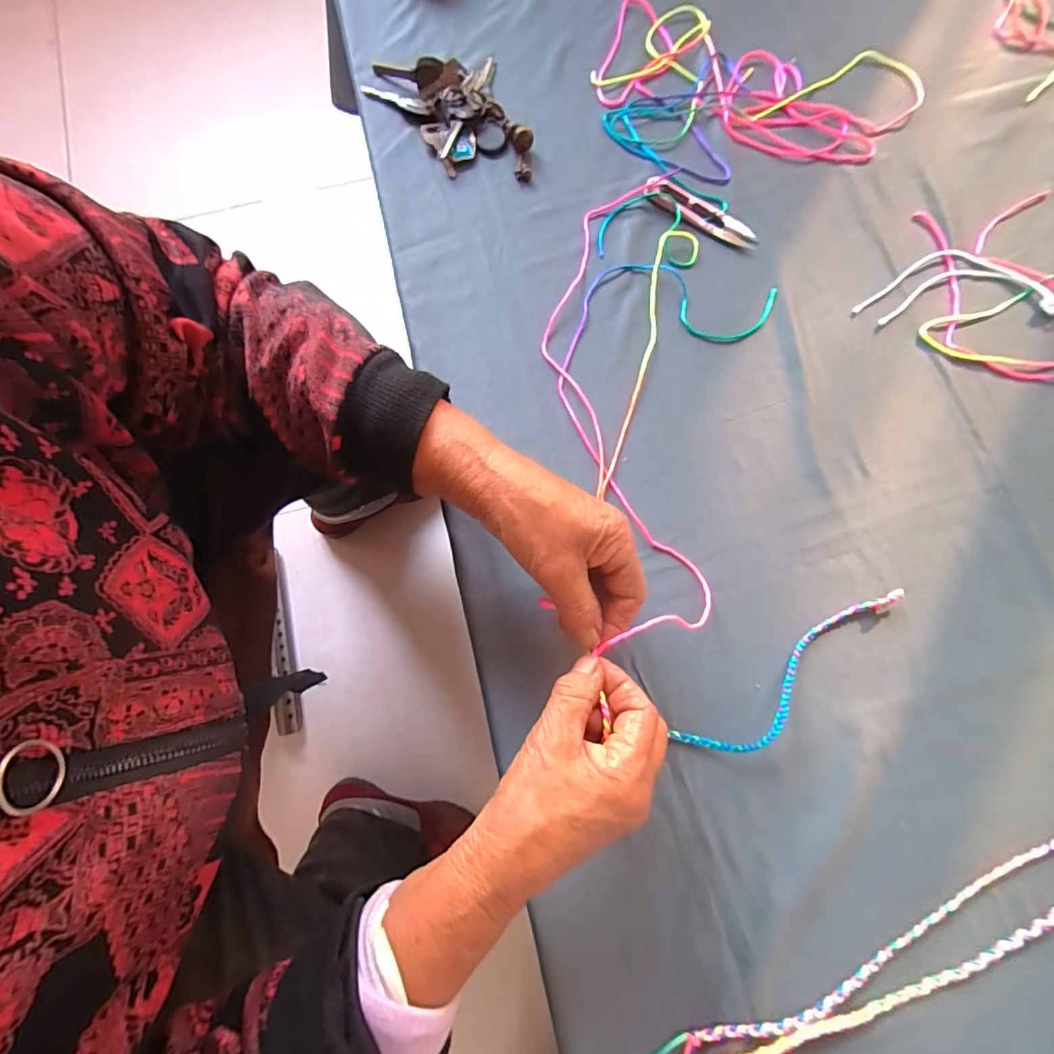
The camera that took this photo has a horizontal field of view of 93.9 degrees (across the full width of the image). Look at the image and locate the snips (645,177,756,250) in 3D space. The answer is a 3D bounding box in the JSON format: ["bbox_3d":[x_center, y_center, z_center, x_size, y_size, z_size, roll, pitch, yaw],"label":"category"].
[{"bbox_3d":[0.145,-0.262,0.410,0.102,0.008,0.022,31,79,5],"label":"snips"}]

